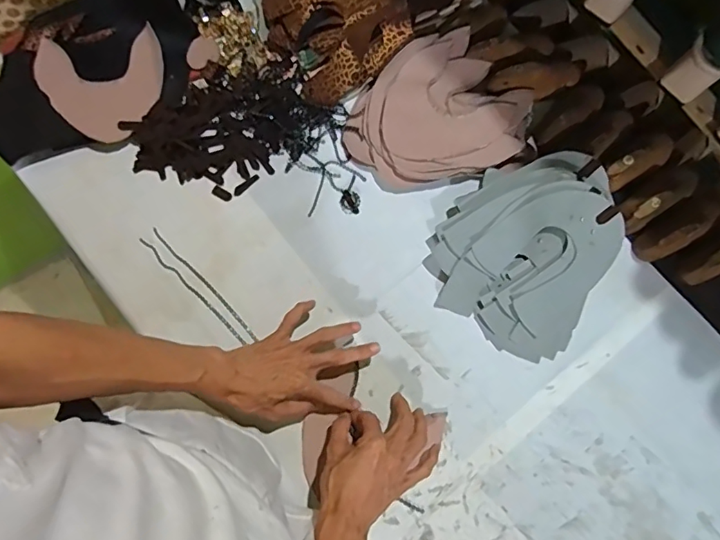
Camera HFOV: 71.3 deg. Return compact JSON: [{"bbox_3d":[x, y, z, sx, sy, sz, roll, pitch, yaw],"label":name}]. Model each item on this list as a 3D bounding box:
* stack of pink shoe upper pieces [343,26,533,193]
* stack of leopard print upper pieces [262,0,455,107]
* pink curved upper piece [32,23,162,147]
[{"bbox_3d":[0.107,-0.205,0.690,0.231,0.047,0.201,-39,80,-8],"label":"stack of pink shoe upper pieces"},{"bbox_3d":[0.013,-0.369,0.695,0.281,0.068,0.173,-33,79,-7],"label":"stack of leopard print upper pieces"},{"bbox_3d":[-0.350,-0.247,0.674,0.154,0.016,0.148,-6,77,-2],"label":"pink curved upper piece"}]

